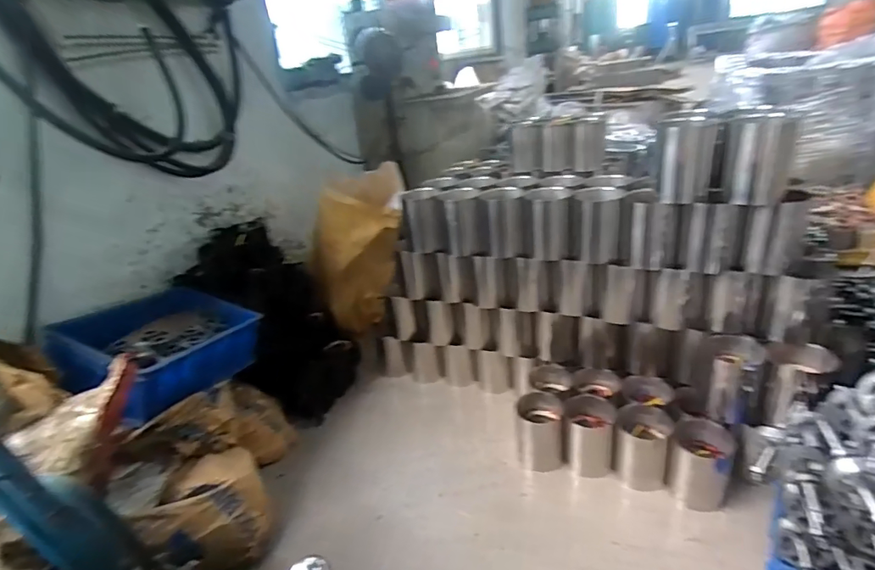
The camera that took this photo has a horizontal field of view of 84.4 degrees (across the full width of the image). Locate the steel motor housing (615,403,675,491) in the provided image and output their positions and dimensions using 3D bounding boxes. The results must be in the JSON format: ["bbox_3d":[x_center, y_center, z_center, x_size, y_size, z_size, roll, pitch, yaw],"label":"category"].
[{"bbox_3d":[0.494,0.389,1.164,0.116,0.160,0.114,5,28,25],"label":"steel motor housing"}]

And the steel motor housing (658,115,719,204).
[{"bbox_3d":[0.545,-0.279,1.066,0.111,0.167,0.101,6,28,26],"label":"steel motor housing"}]

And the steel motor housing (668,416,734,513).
[{"bbox_3d":[0.599,0.407,1.100,0.115,0.167,0.114,10,31,33],"label":"steel motor housing"}]

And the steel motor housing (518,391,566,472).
[{"bbox_3d":[0.266,0.383,1.245,0.116,0.184,0.097,-3,26,11],"label":"steel motor housing"}]

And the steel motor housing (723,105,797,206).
[{"bbox_3d":[0.671,-0.273,1.008,0.118,0.182,0.111,9,30,32],"label":"steel motor housing"}]

